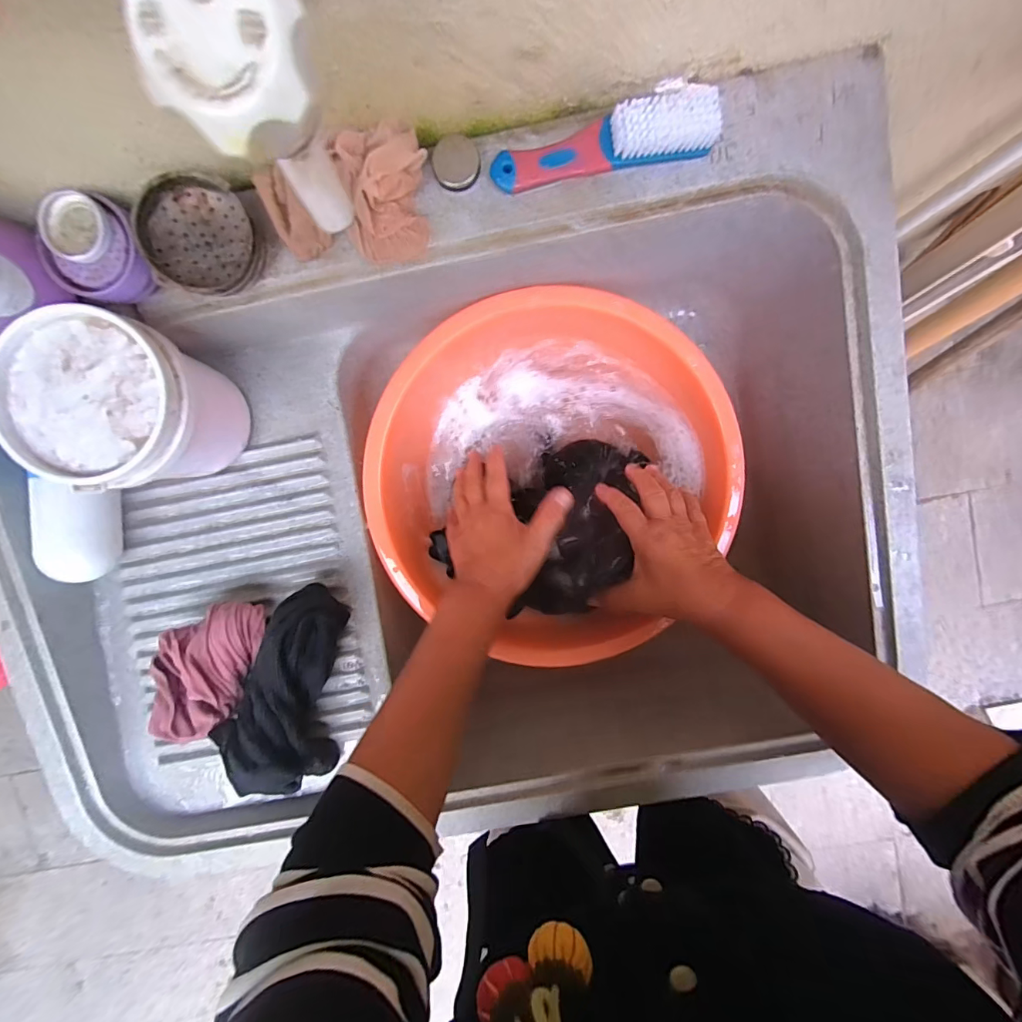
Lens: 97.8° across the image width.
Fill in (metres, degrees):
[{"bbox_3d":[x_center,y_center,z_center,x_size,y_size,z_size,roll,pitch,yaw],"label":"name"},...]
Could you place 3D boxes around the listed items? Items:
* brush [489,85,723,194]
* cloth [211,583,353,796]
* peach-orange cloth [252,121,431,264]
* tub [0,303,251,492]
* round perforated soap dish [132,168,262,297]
[{"bbox_3d":[0.064,-0.254,0.309,0.153,0.029,0.035,-9,95,3],"label":"brush"},{"bbox_3d":[-0.192,0.165,0.410,0.097,0.079,0.175,25,96,-1],"label":"cloth"},{"bbox_3d":[-0.116,-0.223,0.318,0.107,0.039,0.072,-4,96,2],"label":"peach-orange cloth"},{"bbox_3d":[-0.302,-0.087,0.371,0.120,0.123,0.119,0,96,2],"label":"tub"},{"bbox_3d":[-0.221,-0.197,0.320,0.071,0.025,0.077,-2,100,-14],"label":"round perforated soap dish"}]

